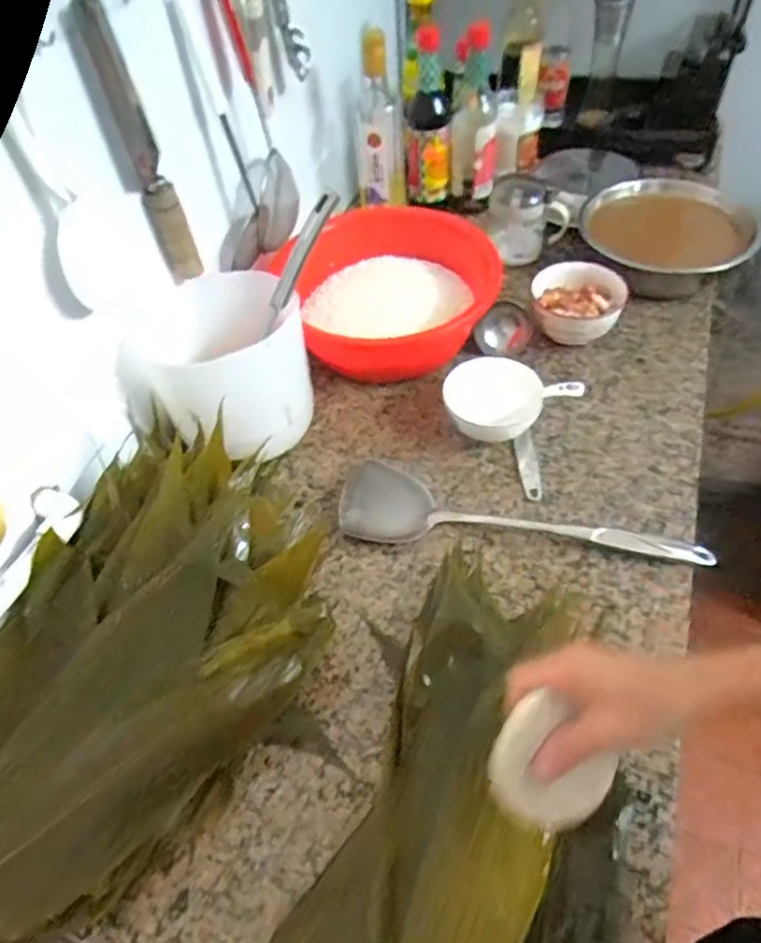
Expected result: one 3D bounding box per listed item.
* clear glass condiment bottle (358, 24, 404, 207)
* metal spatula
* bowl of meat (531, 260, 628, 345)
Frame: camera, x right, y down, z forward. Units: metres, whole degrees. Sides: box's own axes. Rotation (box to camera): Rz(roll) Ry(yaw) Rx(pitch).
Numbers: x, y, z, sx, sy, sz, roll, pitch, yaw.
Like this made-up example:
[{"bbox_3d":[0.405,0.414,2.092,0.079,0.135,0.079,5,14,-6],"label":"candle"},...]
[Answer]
[{"bbox_3d":[-0.003,-0.493,0.882,0.081,0.232,0.066,-24,44,-17],"label":"clear glass condiment bottle"},{"bbox_3d":[0.139,0.043,0.630,0.357,0.024,0.085,5,52,8],"label":"metal spatula"},{"bbox_3d":[0.247,-0.205,0.782,0.116,0.071,0.094,11,53,14],"label":"bowl of meat"}]

